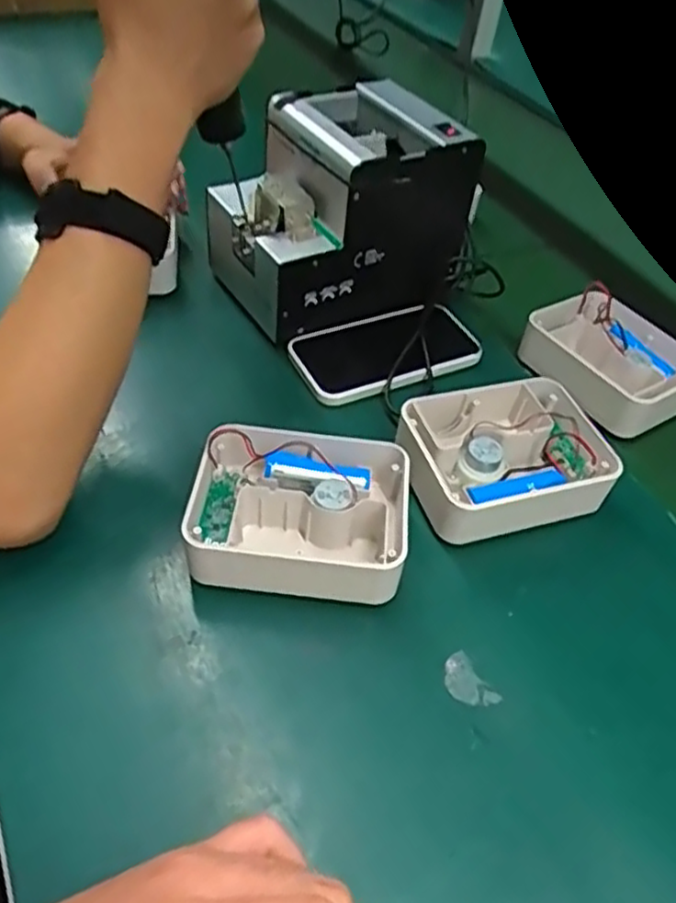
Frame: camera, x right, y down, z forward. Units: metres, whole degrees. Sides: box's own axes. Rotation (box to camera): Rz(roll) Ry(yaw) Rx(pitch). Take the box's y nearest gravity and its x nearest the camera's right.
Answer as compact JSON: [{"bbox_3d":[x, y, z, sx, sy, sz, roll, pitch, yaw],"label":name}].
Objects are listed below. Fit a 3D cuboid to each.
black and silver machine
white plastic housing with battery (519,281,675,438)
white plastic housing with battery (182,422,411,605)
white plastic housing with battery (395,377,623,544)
[{"bbox_3d":[-0.001,-0.197,0.590,0.182,0.152,0.137,-23,53,-24],"label":"black and silver machine"},{"bbox_3d":[0.223,-0.078,0.577,0.106,0.034,0.130,-28,56,-28],"label":"white plastic housing with battery"},{"bbox_3d":[-0.022,0.038,0.430,0.133,0.049,0.104,4,47,-2],"label":"white plastic housing with battery"},{"bbox_3d":[0.111,0.005,0.478,0.138,0.046,0.104,-12,50,-17],"label":"white plastic housing with battery"}]

